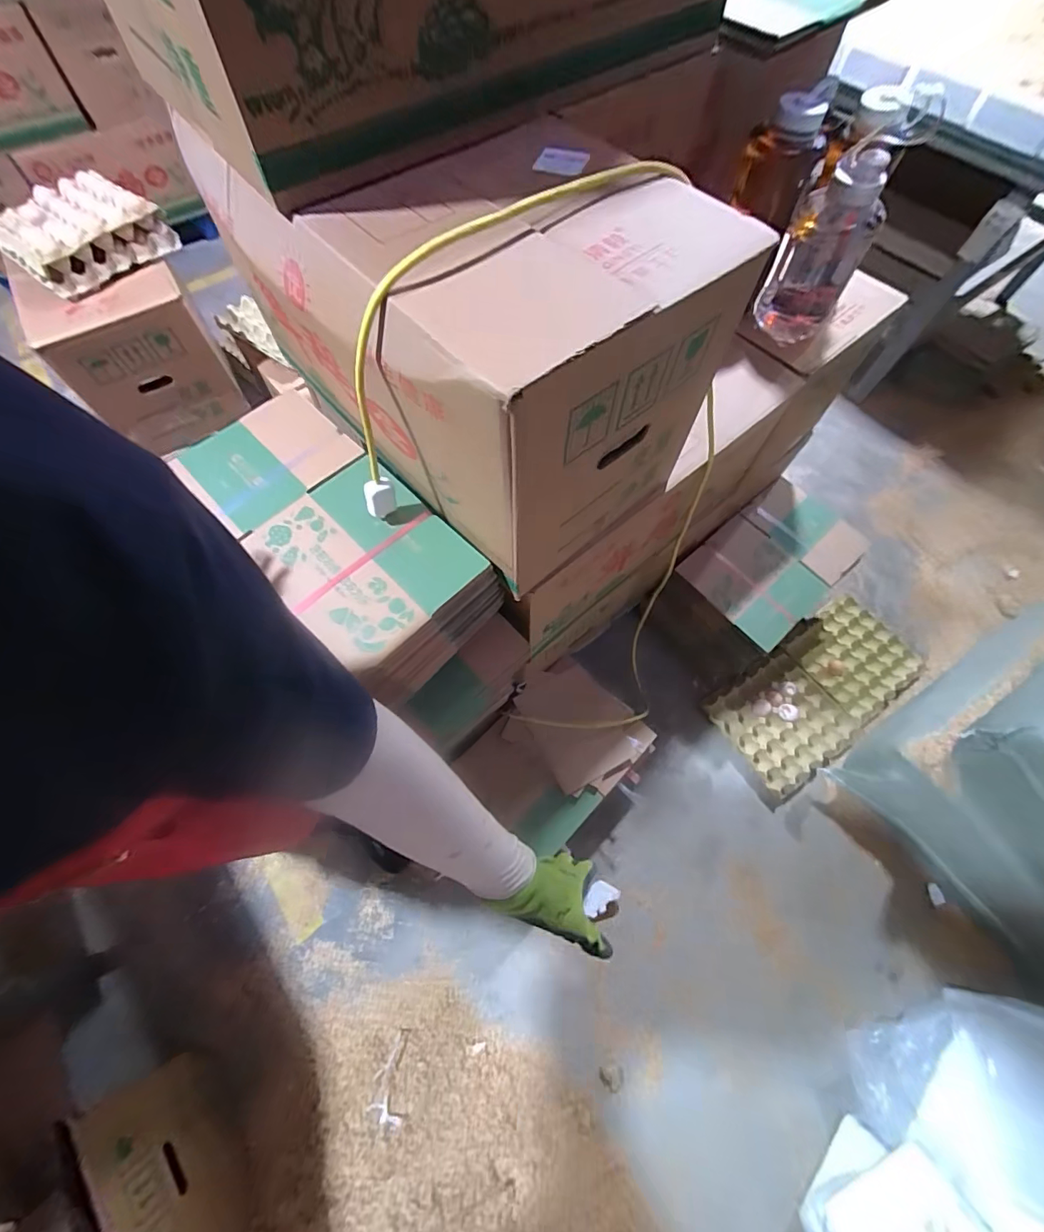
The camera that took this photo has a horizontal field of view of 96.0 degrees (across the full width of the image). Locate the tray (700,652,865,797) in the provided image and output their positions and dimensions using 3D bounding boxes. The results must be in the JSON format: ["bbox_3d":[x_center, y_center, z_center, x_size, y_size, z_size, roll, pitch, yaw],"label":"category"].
[{"bbox_3d":[0.699,0.279,1.260,0.314,0.047,0.289,-31,69,-14],"label":"tray"}]

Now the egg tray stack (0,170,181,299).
[{"bbox_3d":[-0.930,-0.829,1.001,0.260,0.082,0.263,40,70,17],"label":"egg tray stack"}]

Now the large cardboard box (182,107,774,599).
[{"bbox_3d":[-0.068,-0.335,0.566,0.509,0.291,0.320,41,71,17],"label":"large cardboard box"}]

